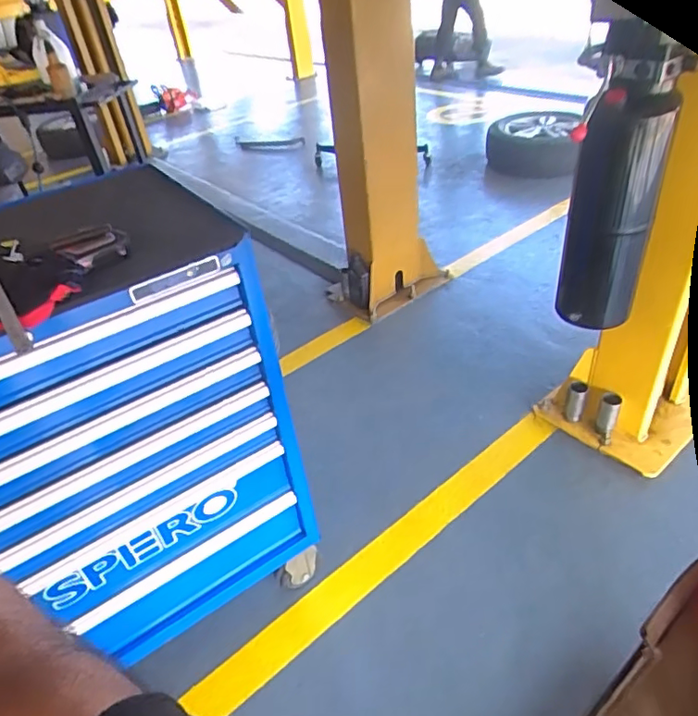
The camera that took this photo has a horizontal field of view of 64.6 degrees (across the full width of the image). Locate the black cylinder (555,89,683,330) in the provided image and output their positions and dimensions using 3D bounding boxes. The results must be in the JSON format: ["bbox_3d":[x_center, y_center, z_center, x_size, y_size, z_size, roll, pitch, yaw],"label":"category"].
[{"bbox_3d":[0.632,-0.325,1.343,0.188,0.498,0.154,9,41,20],"label":"black cylinder"}]

